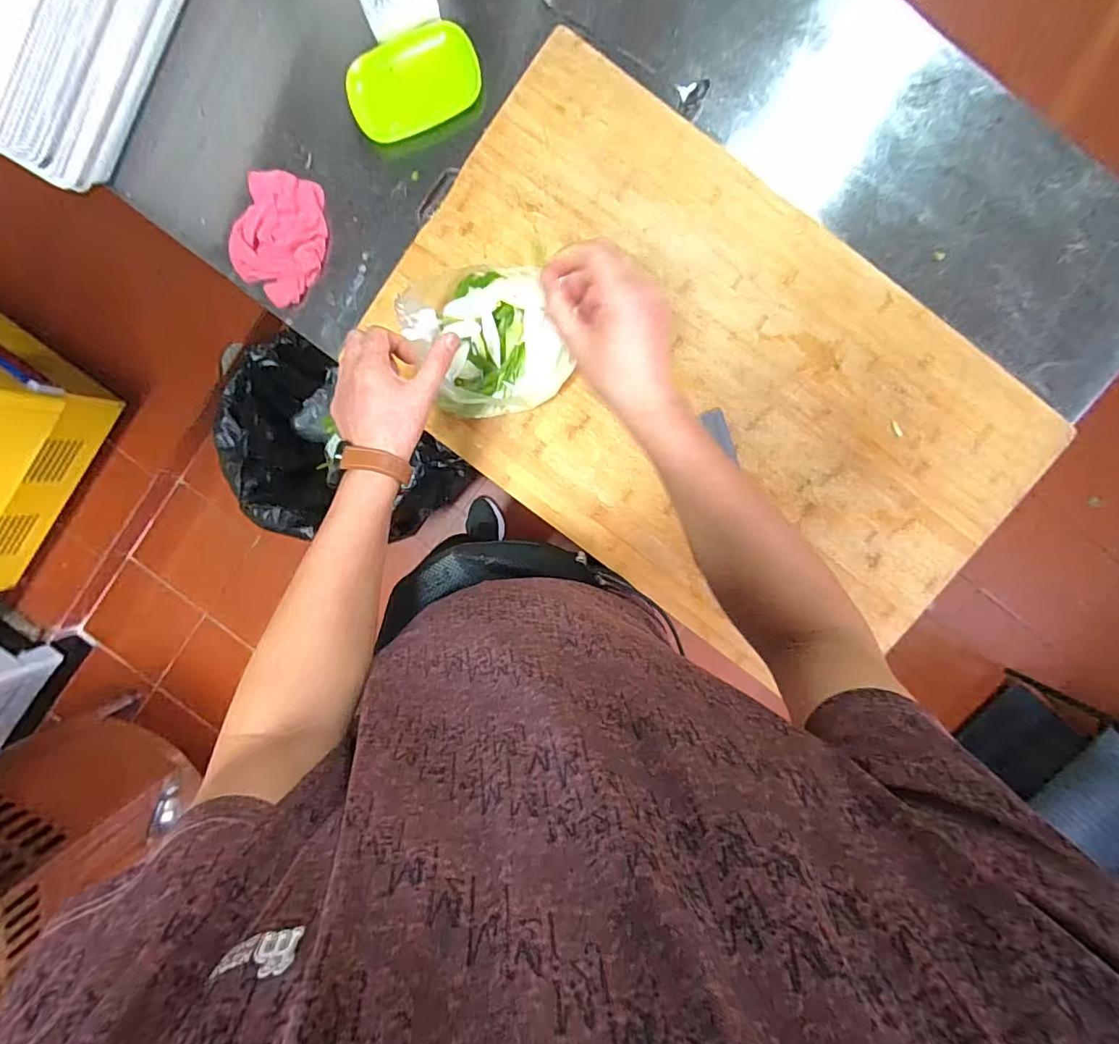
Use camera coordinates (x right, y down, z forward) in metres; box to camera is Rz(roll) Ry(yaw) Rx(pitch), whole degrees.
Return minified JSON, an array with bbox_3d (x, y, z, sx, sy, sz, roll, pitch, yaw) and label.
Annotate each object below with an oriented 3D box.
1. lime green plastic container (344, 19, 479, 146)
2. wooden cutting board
[{"bbox_3d":[-0.190,-0.572,0.659,0.168,0.026,0.108,-24,94,5],"label":"lime green plastic container"},{"bbox_3d":[0.200,-0.183,0.682,0.833,0.029,0.545,35,95,-3],"label":"wooden cutting board"}]

